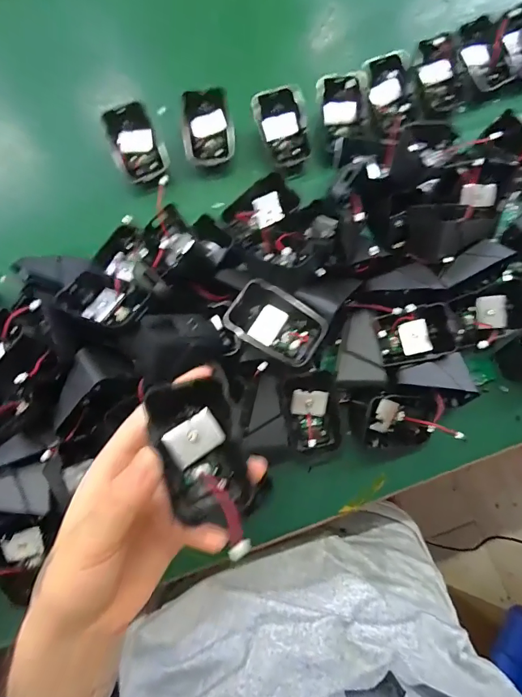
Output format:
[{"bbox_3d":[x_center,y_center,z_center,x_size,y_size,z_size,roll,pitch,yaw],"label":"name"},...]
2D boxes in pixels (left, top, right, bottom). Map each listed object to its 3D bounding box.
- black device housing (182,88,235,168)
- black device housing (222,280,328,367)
[{"bbox_3d":[-0.051,-0.211,0.397,0.047,0.041,0.055,-3,76,-1],"label":"black device housing"},{"bbox_3d":[0.012,-0.019,0.315,0.070,0.023,0.046,26,77,6],"label":"black device housing"}]

